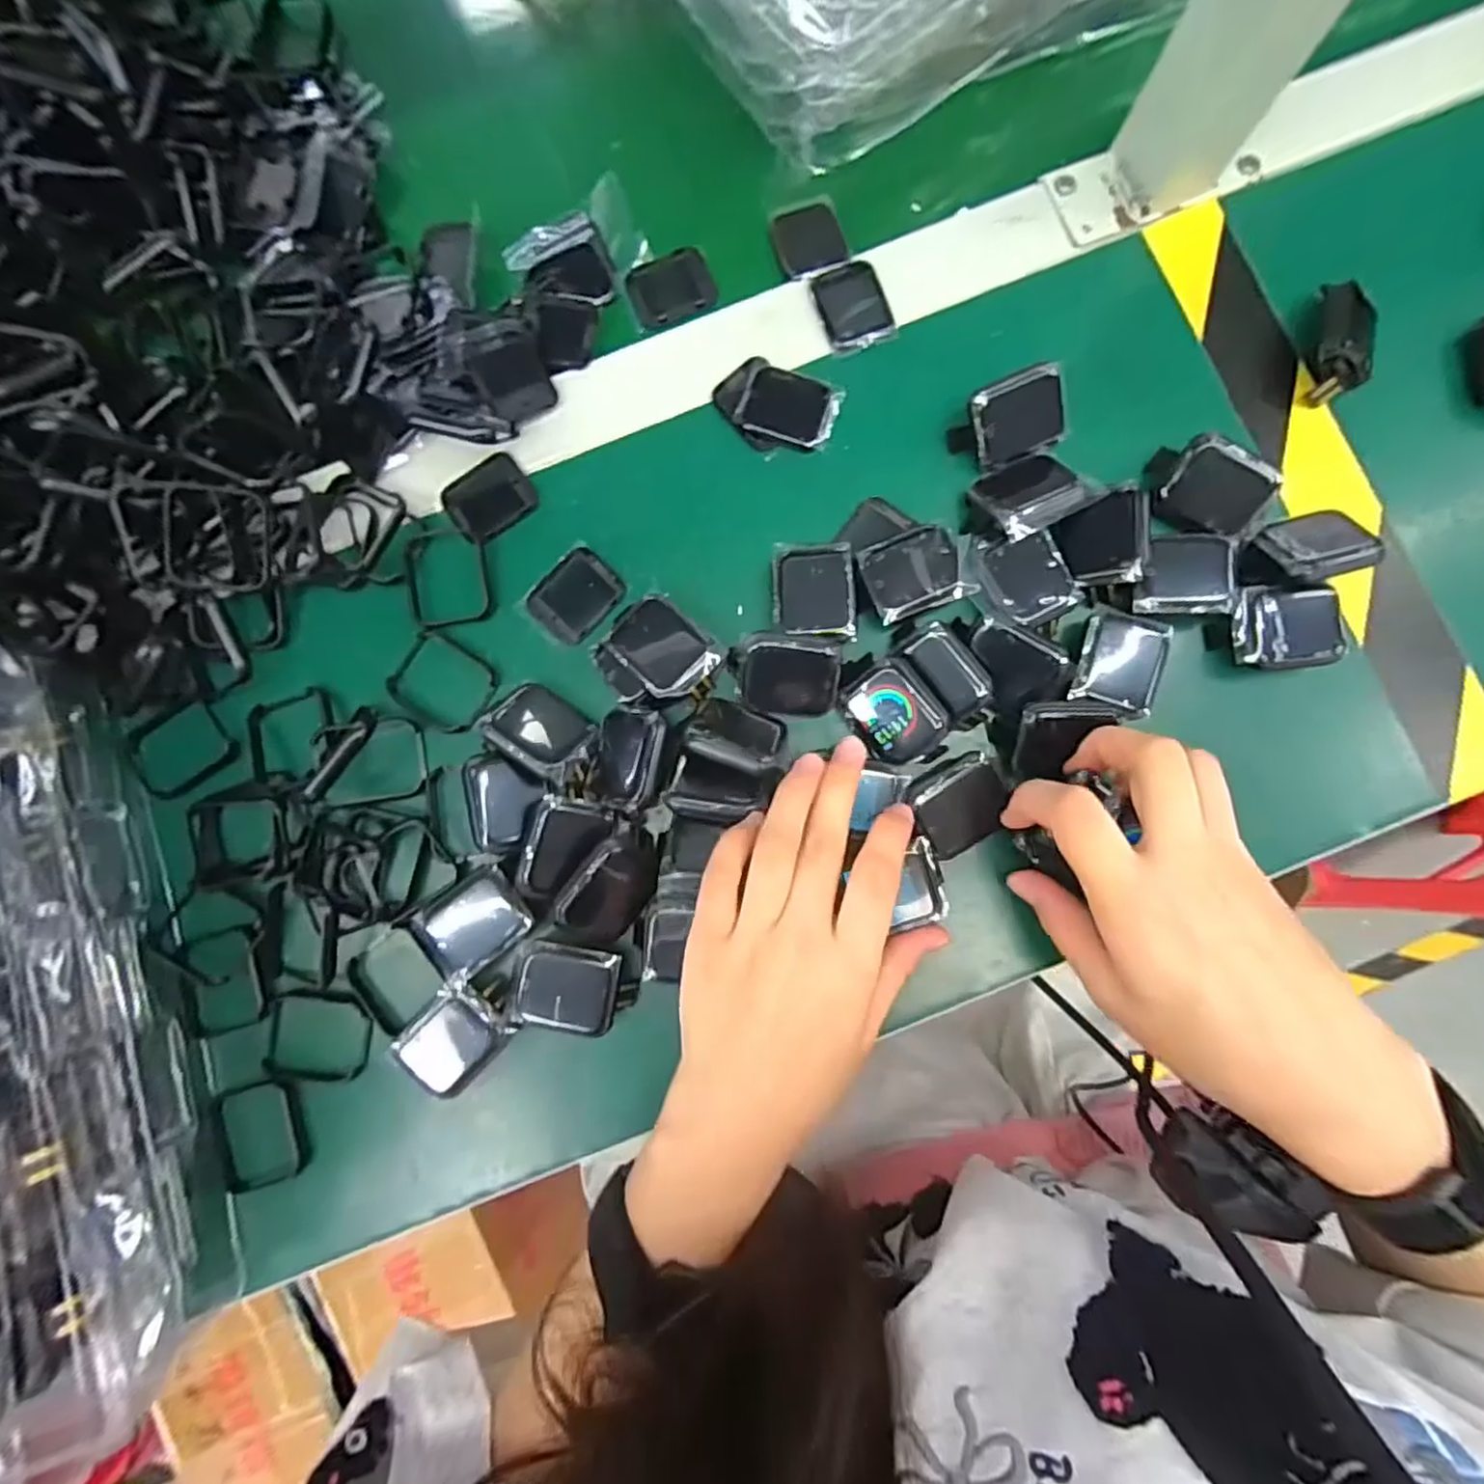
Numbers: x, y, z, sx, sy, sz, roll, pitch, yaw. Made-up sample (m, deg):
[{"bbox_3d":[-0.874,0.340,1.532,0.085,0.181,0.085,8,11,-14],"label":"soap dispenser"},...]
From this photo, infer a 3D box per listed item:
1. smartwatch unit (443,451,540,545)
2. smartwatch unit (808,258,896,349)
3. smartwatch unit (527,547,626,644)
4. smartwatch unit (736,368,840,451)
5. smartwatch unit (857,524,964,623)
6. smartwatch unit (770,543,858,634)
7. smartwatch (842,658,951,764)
[{"bbox_3d":[-0.119,-0.115,0.319,0.039,0.005,0.034,-37,85,-2],"label":"smartwatch unit"},{"bbox_3d":[0.053,-0.207,0.323,0.032,0.004,0.040,-18,85,0],"label":"smartwatch unit"},{"bbox_3d":[-0.077,-0.068,0.314,0.031,0.004,0.040,41,87,4],"label":"smartwatch unit"},{"bbox_3d":[0.023,-0.156,0.319,0.043,0.005,0.031,19,86,3],"label":"smartwatch unit"},{"bbox_3d":[0.075,-0.074,0.304,0.040,0.016,0.035,-20,85,-1],"label":"smartwatch unit"},{"bbox_3d":[0.032,-0.067,0.306,0.035,0.018,0.041,-2,85,1],"label":"smartwatch unit"},{"bbox_3d":[0.065,-0.013,0.293,0.032,0.015,0.041,-36,85,-2],"label":"smartwatch"}]

